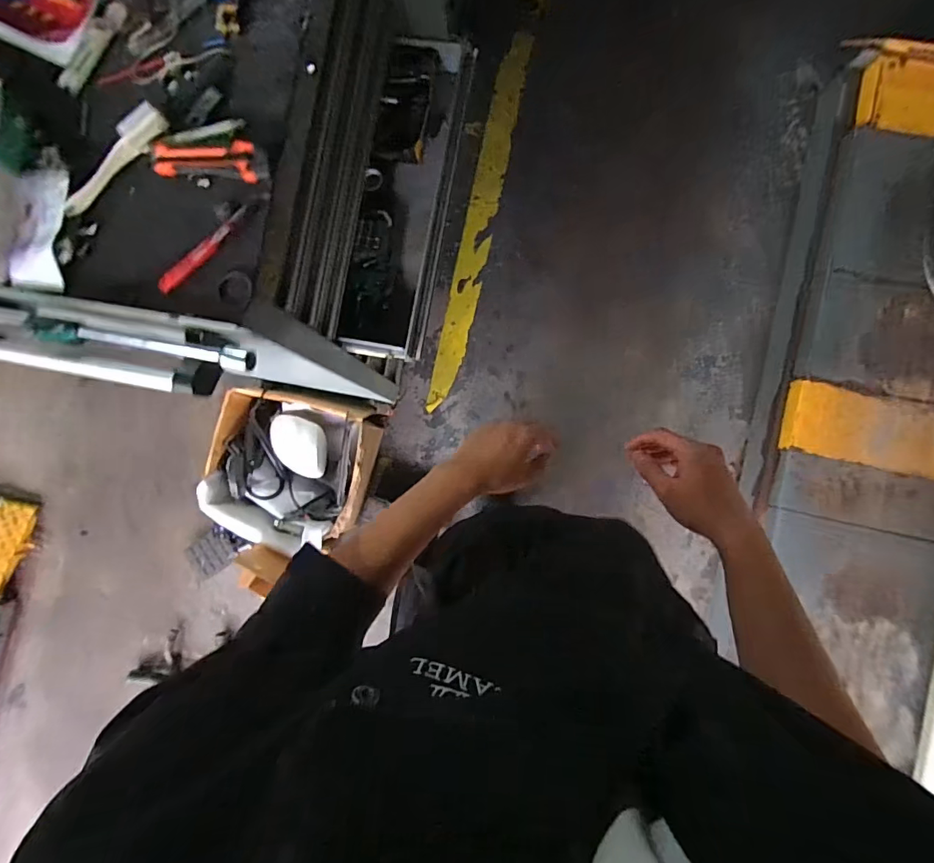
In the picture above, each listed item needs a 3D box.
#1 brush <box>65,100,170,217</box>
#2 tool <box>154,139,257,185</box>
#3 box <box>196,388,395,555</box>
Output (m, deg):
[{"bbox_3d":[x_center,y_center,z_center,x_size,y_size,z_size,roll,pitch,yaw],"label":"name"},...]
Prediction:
[{"bbox_3d":[-0.432,-0.329,0.568,0.163,0.027,0.031,-40,86,1],"label":"brush"},{"bbox_3d":[-0.315,-0.326,0.562,0.127,0.010,0.044,7,108,5],"label":"tool"},{"bbox_3d":[-0.527,0.119,1.441,0.463,0.246,0.440,10,88,4],"label":"box"}]

